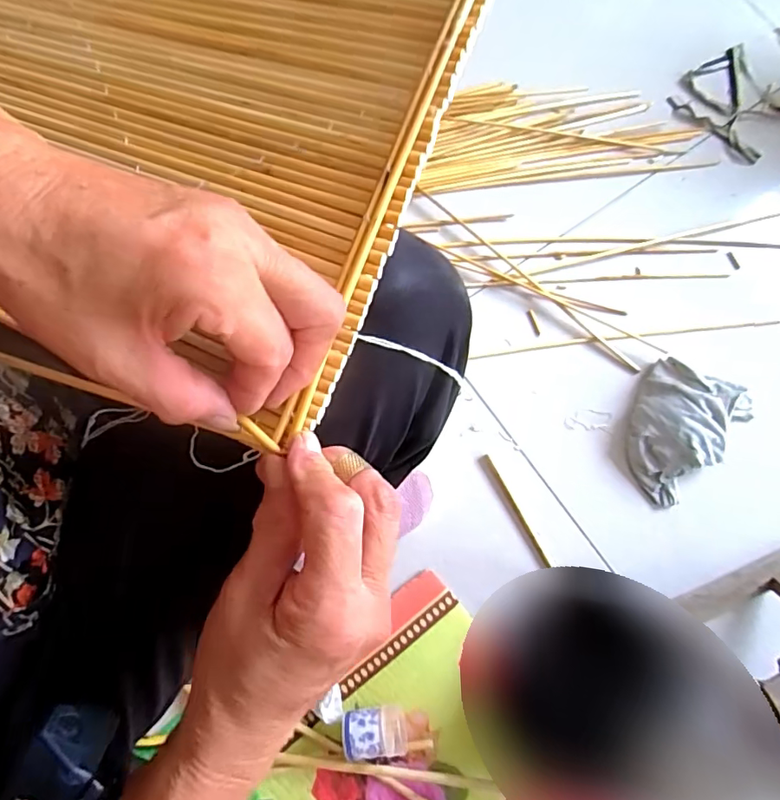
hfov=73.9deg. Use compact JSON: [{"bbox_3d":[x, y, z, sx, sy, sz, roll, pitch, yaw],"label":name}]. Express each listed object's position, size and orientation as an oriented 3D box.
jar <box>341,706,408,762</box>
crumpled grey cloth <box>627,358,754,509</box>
[{"bbox_3d":[-0.019,0.382,0.597,0.072,0.046,0.057,-10,77,-2],"label":"jar"},{"bbox_3d":[0.387,0.026,0.687,0.137,0.054,0.205,43,80,10],"label":"crumpled grey cloth"}]

